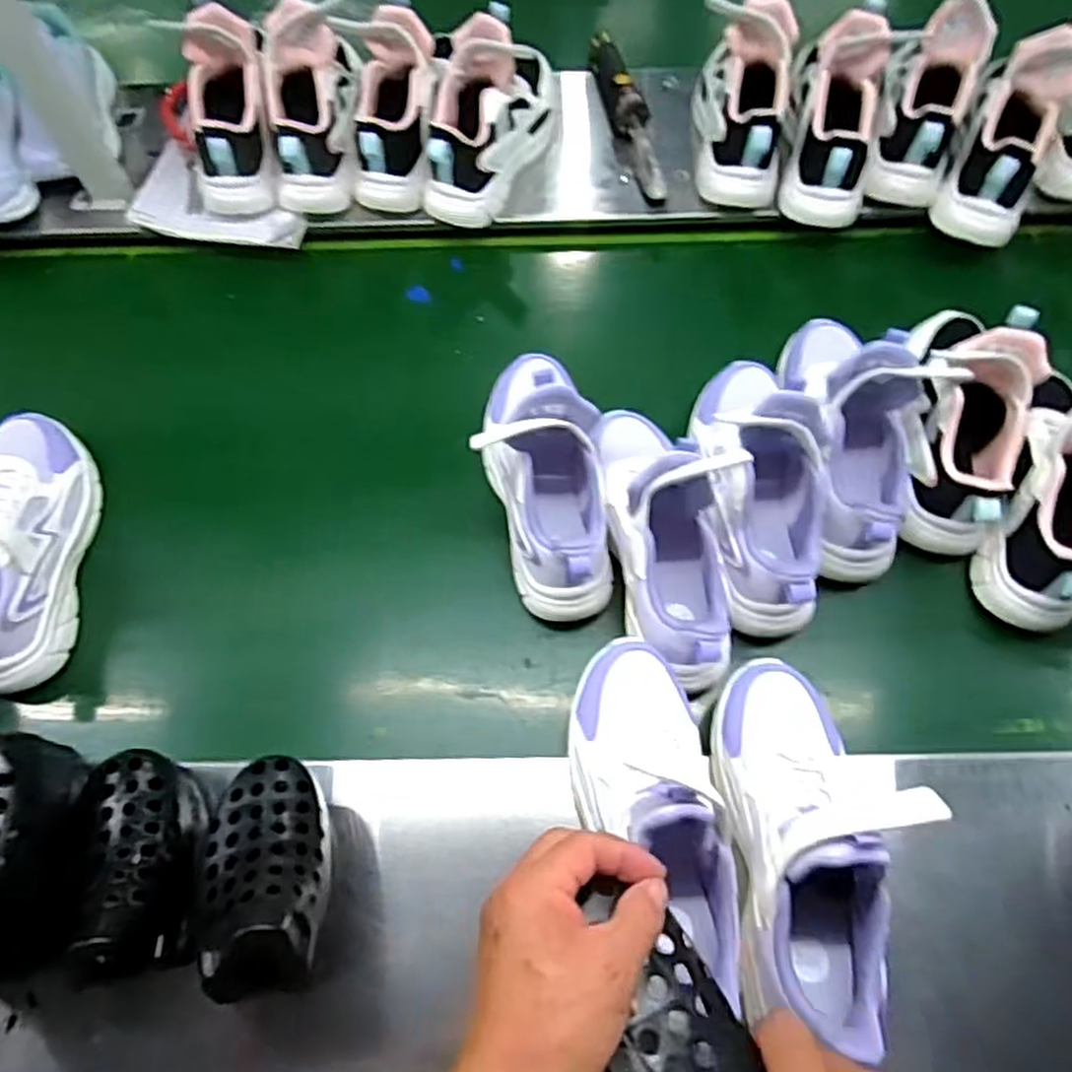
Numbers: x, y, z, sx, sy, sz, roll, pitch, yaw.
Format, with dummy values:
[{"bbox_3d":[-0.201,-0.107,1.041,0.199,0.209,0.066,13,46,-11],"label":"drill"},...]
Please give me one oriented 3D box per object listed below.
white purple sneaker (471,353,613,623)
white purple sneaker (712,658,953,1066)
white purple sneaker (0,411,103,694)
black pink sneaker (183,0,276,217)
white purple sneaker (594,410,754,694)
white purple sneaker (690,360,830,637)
[{"bbox_3d":[0.011,-0.063,0.636,0.102,0.133,0.246,-14,66,-4],"label":"white purple sneaker"},{"bbox_3d":[0.178,0.183,0.474,0.085,0.124,0.227,-1,65,2],"label":"white purple sneaker"},{"bbox_3d":[-0.451,-0.008,0.623,0.083,0.125,0.252,-5,65,0],"label":"white purple sneaker"},{"bbox_3d":[-0.314,-0.435,0.760,0.084,0.159,0.134,2,65,3],"label":"black pink sneaker"},{"bbox_3d":[0.107,-0.013,0.607,0.088,0.131,0.249,-5,65,0],"label":"white purple sneaker"},{"bbox_3d":[0.191,-0.059,0.622,0.090,0.115,0.257,-2,65,1],"label":"white purple sneaker"}]

